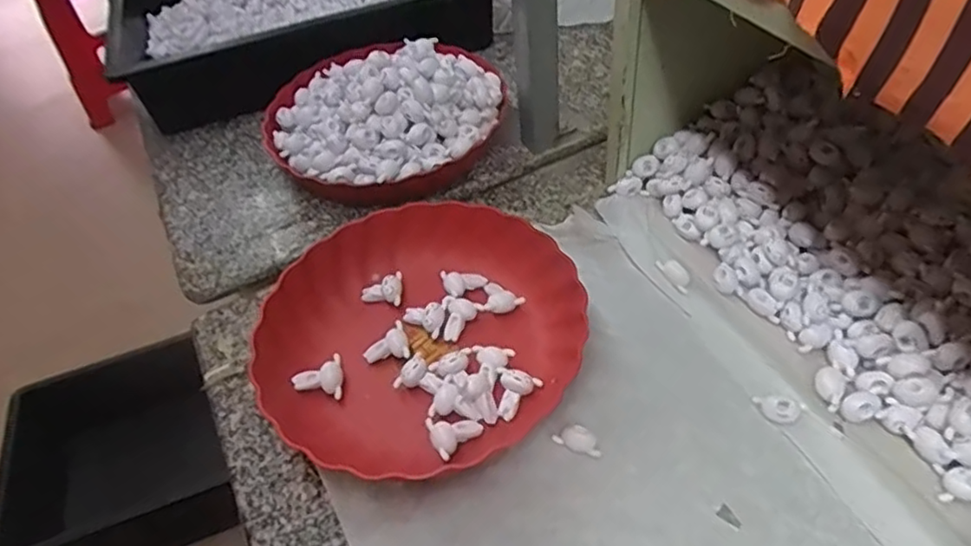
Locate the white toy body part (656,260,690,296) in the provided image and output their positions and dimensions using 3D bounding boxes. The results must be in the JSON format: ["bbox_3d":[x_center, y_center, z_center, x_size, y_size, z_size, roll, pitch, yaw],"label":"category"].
[{"bbox_3d":[0.156,0.002,0.517,0.017,0.010,0.035,-26,50,-16],"label":"white toy body part"}]

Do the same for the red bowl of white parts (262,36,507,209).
[{"bbox_3d":[-0.103,-0.170,0.648,0.241,0.094,0.231,-7,47,1],"label":"red bowl of white parts"}]

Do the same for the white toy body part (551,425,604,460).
[{"bbox_3d":[0.065,0.115,0.437,0.033,0.010,0.017,17,52,21],"label":"white toy body part"}]

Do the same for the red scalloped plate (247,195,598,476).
[{"bbox_3d":[-0.047,0.040,0.497,0.238,0.048,0.230,-3,48,4],"label":"red scalloped plate"}]

